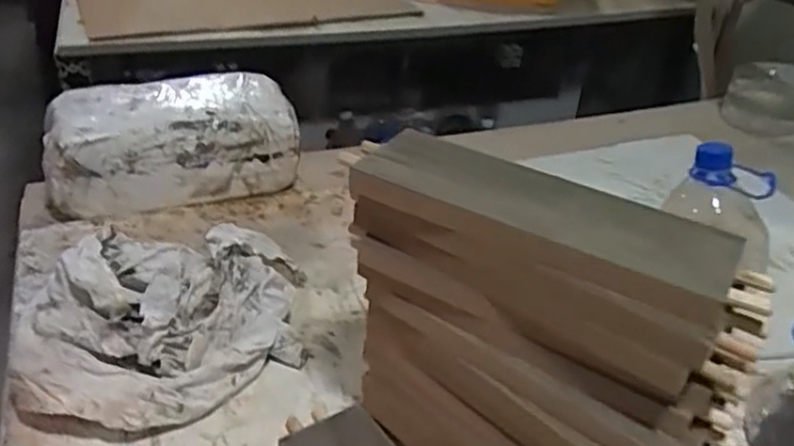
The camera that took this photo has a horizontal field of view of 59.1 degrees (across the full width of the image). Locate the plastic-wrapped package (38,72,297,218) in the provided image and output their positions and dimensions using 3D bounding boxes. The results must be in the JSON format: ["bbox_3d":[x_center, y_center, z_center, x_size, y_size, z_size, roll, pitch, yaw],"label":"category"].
[{"bbox_3d":[-0.237,-0.085,0.742,0.248,0.097,0.105,-12,38,-22],"label":"plastic-wrapped package"}]

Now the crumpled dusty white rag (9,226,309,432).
[{"bbox_3d":[-0.173,0.070,0.532,0.203,0.069,0.174,-4,36,-12],"label":"crumpled dusty white rag"}]

